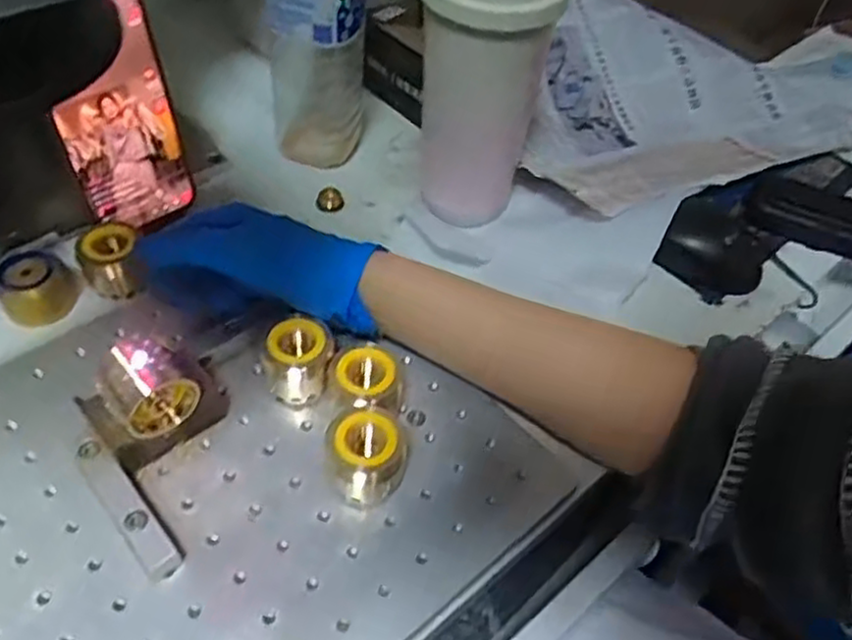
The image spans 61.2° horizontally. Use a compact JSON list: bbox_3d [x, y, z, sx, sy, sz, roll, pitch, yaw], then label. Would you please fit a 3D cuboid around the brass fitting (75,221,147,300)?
[{"bbox_3d":[-0.201,-0.039,0.459,0.036,0.035,0.040,-14,53,-17],"label":"brass fitting"}]

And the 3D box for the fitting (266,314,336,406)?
[{"bbox_3d":[-0.071,0.023,0.412,0.036,0.035,0.034,-6,51,-10],"label":"fitting"}]

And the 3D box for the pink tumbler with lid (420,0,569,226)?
[{"bbox_3d":[0.035,-0.158,0.463,0.081,0.179,0.077,9,50,2],"label":"pink tumbler with lid"}]

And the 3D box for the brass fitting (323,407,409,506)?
[{"bbox_3d":[-0.032,0.071,0.381,0.041,0.038,0.049,19,51,11],"label":"brass fitting"}]

